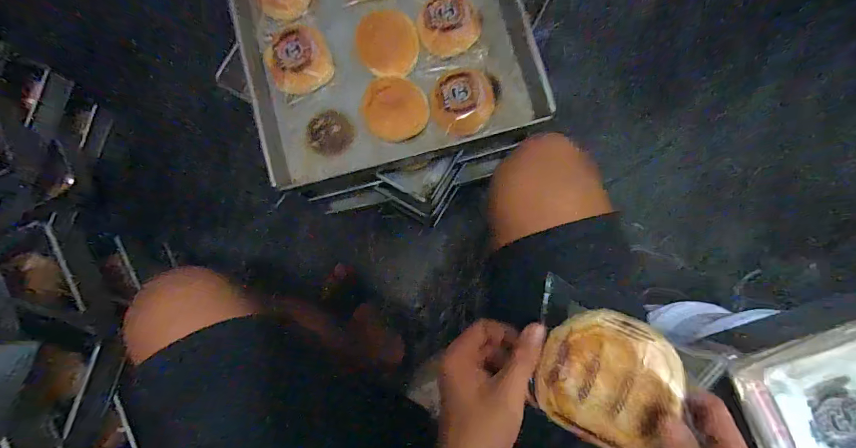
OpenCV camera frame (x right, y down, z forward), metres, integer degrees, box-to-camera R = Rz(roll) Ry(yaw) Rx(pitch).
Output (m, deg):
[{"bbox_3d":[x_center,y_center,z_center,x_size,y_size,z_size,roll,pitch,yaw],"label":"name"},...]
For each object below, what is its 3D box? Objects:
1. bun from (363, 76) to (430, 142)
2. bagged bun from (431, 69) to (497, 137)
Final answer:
[{"bbox_3d":[-0.047,-0.174,0.564,0.092,0.037,0.090,0,82,2],"label":"bun"},{"bbox_3d":[0.052,-0.181,0.561,0.091,0.030,0.094,10,83,3],"label":"bagged bun"}]

